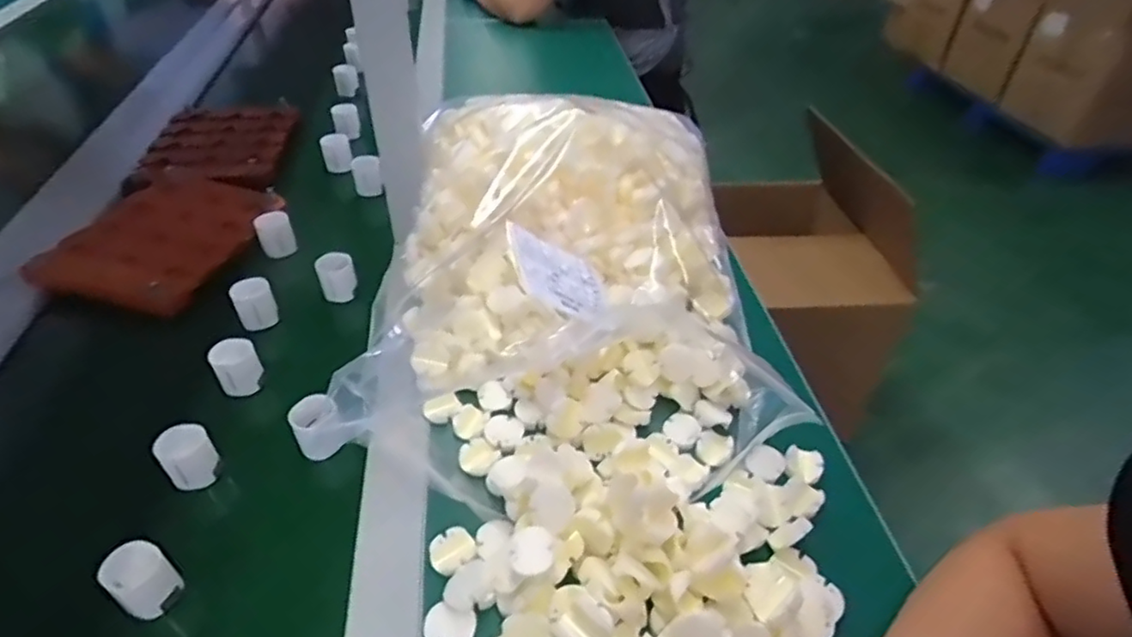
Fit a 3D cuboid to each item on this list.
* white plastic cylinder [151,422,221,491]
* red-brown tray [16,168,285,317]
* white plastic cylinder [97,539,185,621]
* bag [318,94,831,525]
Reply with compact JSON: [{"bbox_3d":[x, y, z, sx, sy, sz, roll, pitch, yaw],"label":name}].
[{"bbox_3d":[-0.254,0.093,0.429,0.032,0.035,0.027,-24,46,-31],"label":"white plastic cylinder"},{"bbox_3d":[-0.394,-0.083,0.634,0.157,0.029,0.195,9,39,7],"label":"red-brown tray"},{"bbox_3d":[-0.243,0.149,0.364,0.025,0.037,0.029,22,42,22],"label":"white plastic cylinder"},{"bbox_3d":[-0.003,-0.060,0.515,0.303,0.128,0.390,-1,38,-5],"label":"bag"}]

